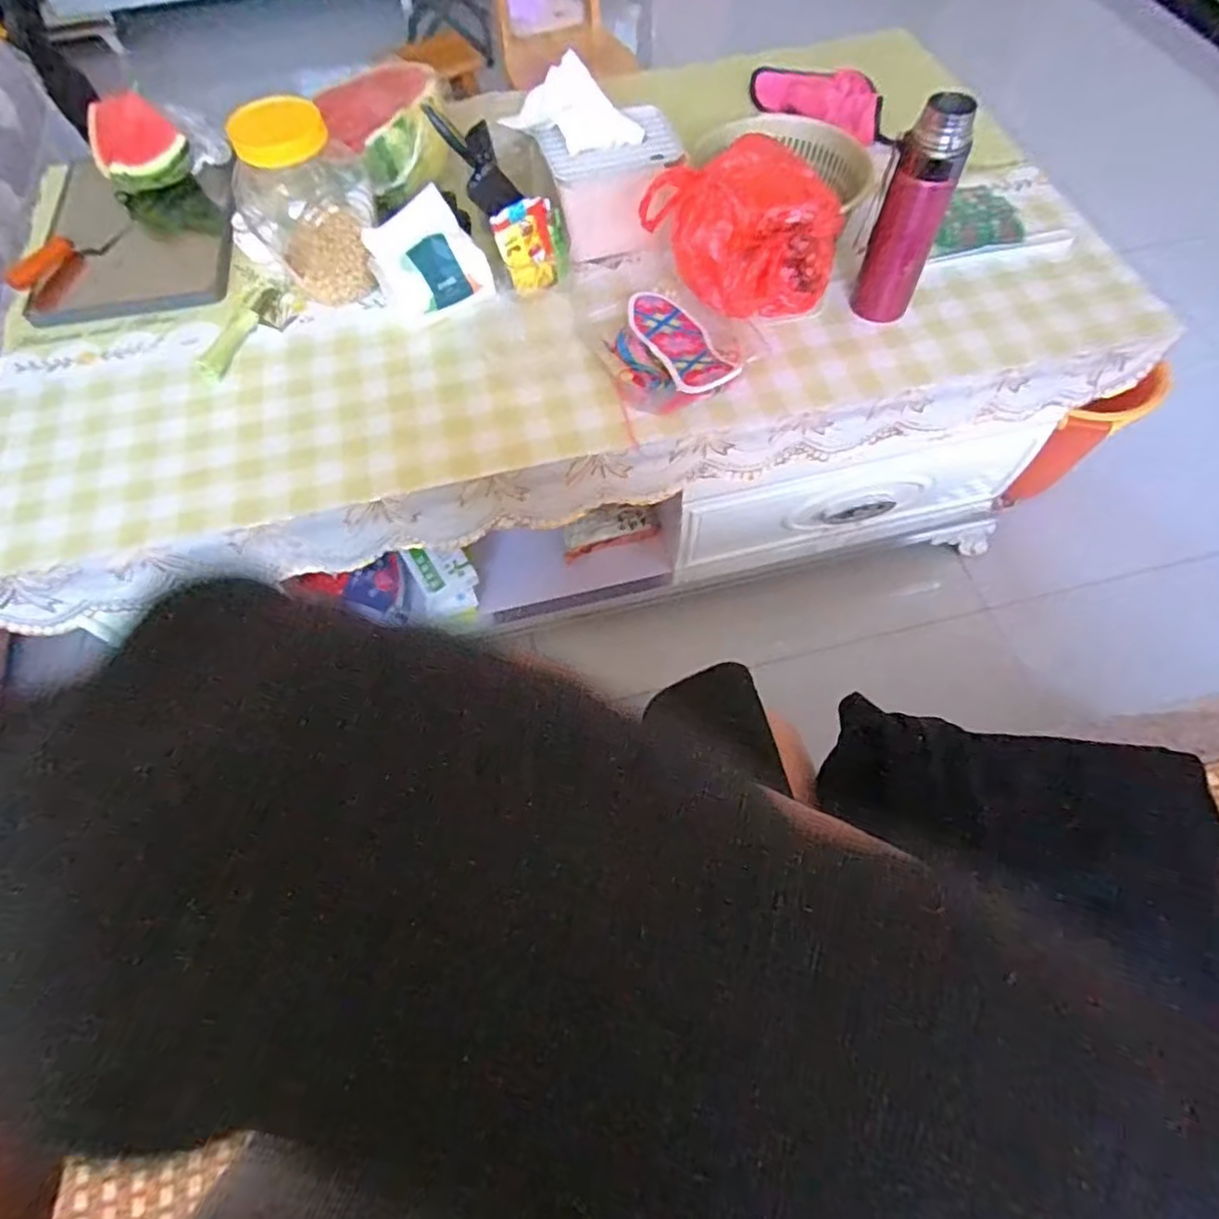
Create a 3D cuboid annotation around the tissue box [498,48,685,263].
[{"bbox_3d":[-0.009,-0.577,0.826,0.183,0.127,0.199,-21,65,-7],"label":"tissue box"}]

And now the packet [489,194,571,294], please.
[{"bbox_3d":[-0.090,-0.444,0.788,0.085,0.093,0.023,-27,45,-11],"label":"packet"}]

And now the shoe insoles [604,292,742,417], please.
[{"bbox_3d":[0.056,-0.299,0.719,0.112,0.069,0.217,-14,65,-4],"label":"shoe insoles"}]

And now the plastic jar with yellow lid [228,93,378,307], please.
[{"bbox_3d":[-0.357,-0.484,0.758,0.150,0.184,0.139,-1,64,2],"label":"plastic jar with yellow lid"}]

